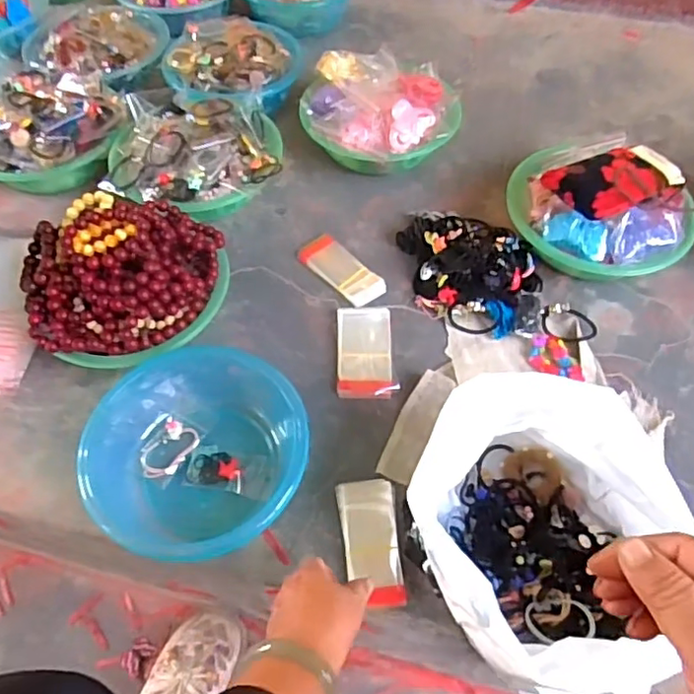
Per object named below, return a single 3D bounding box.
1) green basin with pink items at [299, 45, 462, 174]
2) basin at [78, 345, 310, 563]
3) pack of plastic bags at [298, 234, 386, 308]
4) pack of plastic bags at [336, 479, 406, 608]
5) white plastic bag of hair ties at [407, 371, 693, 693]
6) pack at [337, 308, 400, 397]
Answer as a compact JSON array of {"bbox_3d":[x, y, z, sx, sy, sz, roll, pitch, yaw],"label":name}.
[{"bbox_3d":[0.051,-0.359,0.936,0.228,0.106,0.212,0,55,1],"label":"green basin with pink items"},{"bbox_3d":[-0.155,0.113,0.638,0.222,0.071,0.212,0,55,1],"label":"basin"},{"bbox_3d":[-0.010,-0.108,0.820,0.055,0.015,0.132,-34,61,-20],"label":"pack of plastic bags"},{"bbox_3d":[0.025,0.200,0.632,0.059,0.020,0.132,-4,55,-2],"label":"pack of plastic bags"},{"bbox_3d":[0.166,0.169,0.555,0.215,0.150,0.237,21,58,15],"label":"white plastic bag of hair ties"},{"bbox_3d":[0.022,0.005,0.746,0.067,0.011,0.128,-2,55,0],"label":"pack"}]

